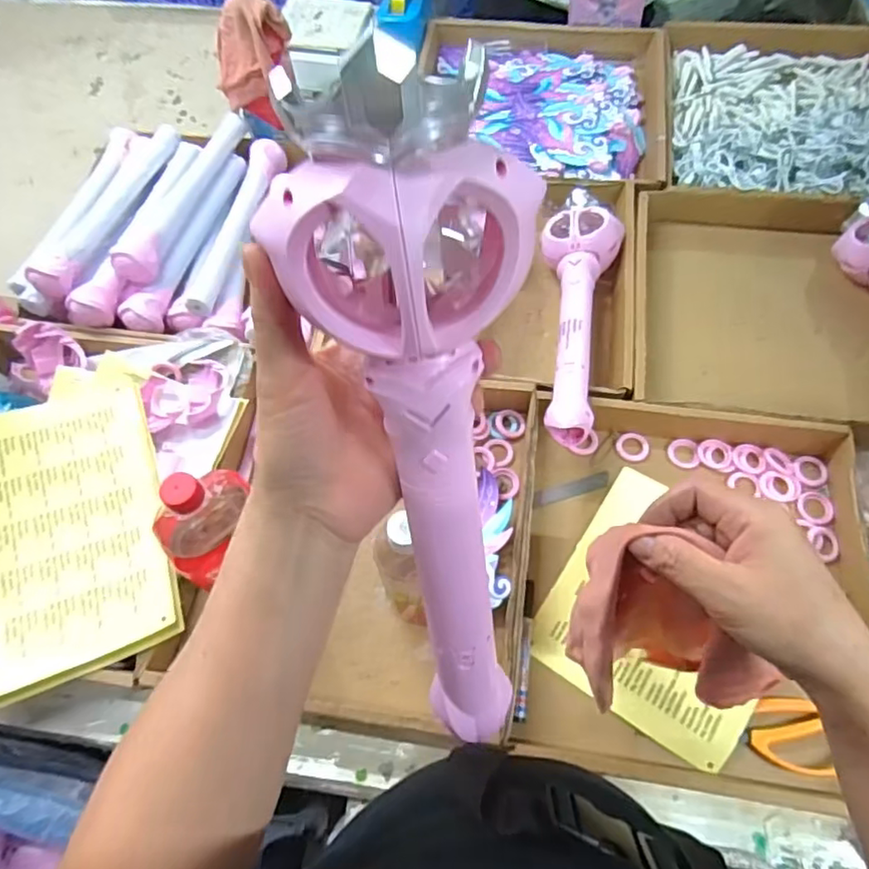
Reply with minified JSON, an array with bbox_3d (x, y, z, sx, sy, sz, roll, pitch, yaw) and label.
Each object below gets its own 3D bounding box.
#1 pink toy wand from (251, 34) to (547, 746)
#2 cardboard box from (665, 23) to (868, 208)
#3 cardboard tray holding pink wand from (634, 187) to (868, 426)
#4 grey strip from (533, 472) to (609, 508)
[{"bbox_3d":[0.004,0.025,0.292,0.089,0.351,0.056,-9,37,-1],"label":"pink toy wand"},{"bbox_3d":[0.523,-0.491,0.928,0.343,0.054,0.396,8,64,7],"label":"cardboard box"},{"bbox_3d":[0.443,-0.155,0.784,0.378,0.070,0.345,10,65,8],"label":"cardboard tray holding pink wand"},{"bbox_3d":[0.155,0.062,0.700,0.088,0.005,0.018,-19,73,7],"label":"grey strip"}]

